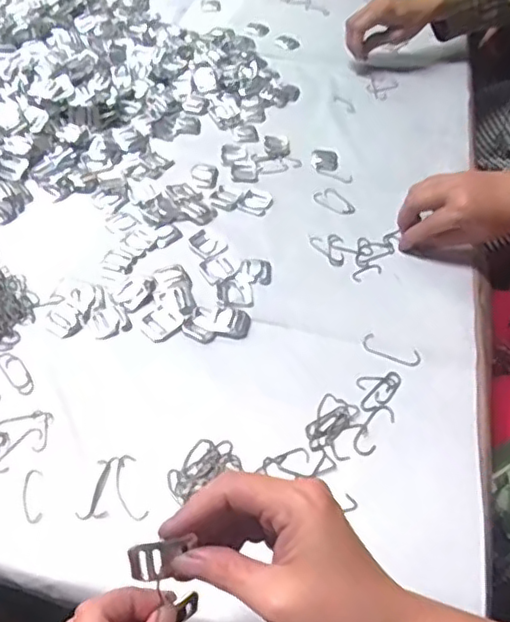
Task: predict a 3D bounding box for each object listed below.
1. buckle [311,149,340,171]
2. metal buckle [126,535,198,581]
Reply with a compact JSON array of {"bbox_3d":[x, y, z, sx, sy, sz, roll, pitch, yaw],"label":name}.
[{"bbox_3d":[0.082,-0.179,0.732,0.032,0.004,0.043,8,48,3],"label":"buckle"},{"bbox_3d":[-0.046,0.125,0.313,0.034,0.024,0.004,-2,23,-12],"label":"metal buckle"}]

